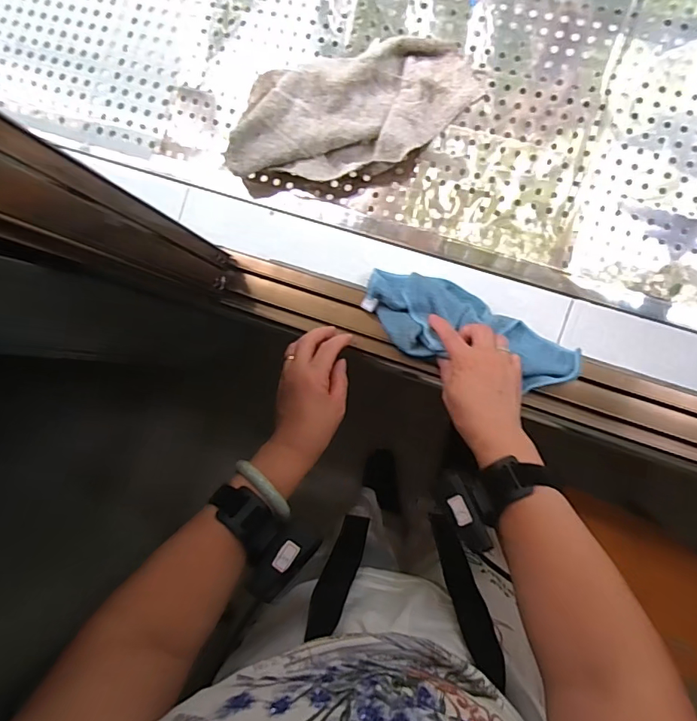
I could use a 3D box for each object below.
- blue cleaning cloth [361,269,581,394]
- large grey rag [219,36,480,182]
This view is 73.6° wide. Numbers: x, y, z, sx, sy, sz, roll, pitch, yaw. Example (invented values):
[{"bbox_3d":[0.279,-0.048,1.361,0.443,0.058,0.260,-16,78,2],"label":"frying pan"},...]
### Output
[{"bbox_3d":[0.131,-0.034,0.515,0.234,0.051,0.088,19,93,3],"label":"blue cleaning cloth"},{"bbox_3d":[0.002,-0.291,0.542,0.299,0.058,0.137,-9,88,9],"label":"large grey rag"}]

